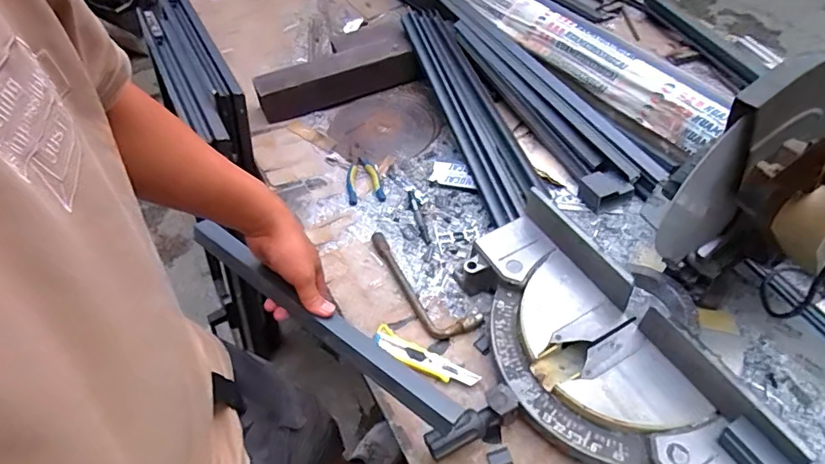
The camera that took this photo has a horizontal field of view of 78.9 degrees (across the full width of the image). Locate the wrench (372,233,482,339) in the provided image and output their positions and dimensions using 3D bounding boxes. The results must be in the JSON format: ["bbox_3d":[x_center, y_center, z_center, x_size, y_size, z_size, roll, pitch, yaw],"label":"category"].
[{"bbox_3d":[0.000,0.091,0.863,0.072,0.020,0.265,-36,56,-21],"label":"wrench"}]

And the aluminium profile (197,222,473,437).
[{"bbox_3d":[-0.128,0.101,0.627,0.437,0.031,0.035,30,60,23],"label":"aluminium profile"}]

